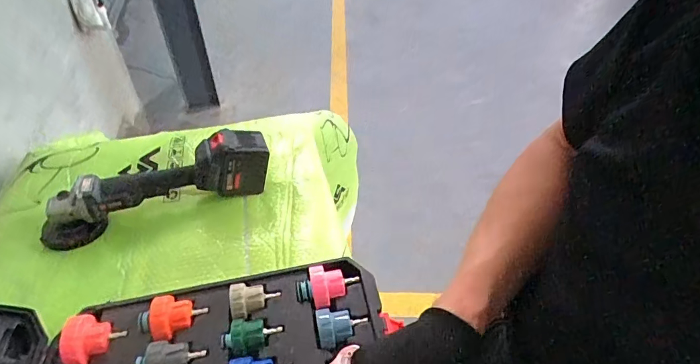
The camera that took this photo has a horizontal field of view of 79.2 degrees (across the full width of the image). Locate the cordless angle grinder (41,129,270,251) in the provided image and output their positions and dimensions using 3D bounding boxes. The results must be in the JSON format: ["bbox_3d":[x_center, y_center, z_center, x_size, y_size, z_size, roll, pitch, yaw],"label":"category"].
[{"bbox_3d":[-0.349,0.002,0.772,0.405,0.111,0.089,-19,49,-19],"label":"cordless angle grinder"}]

